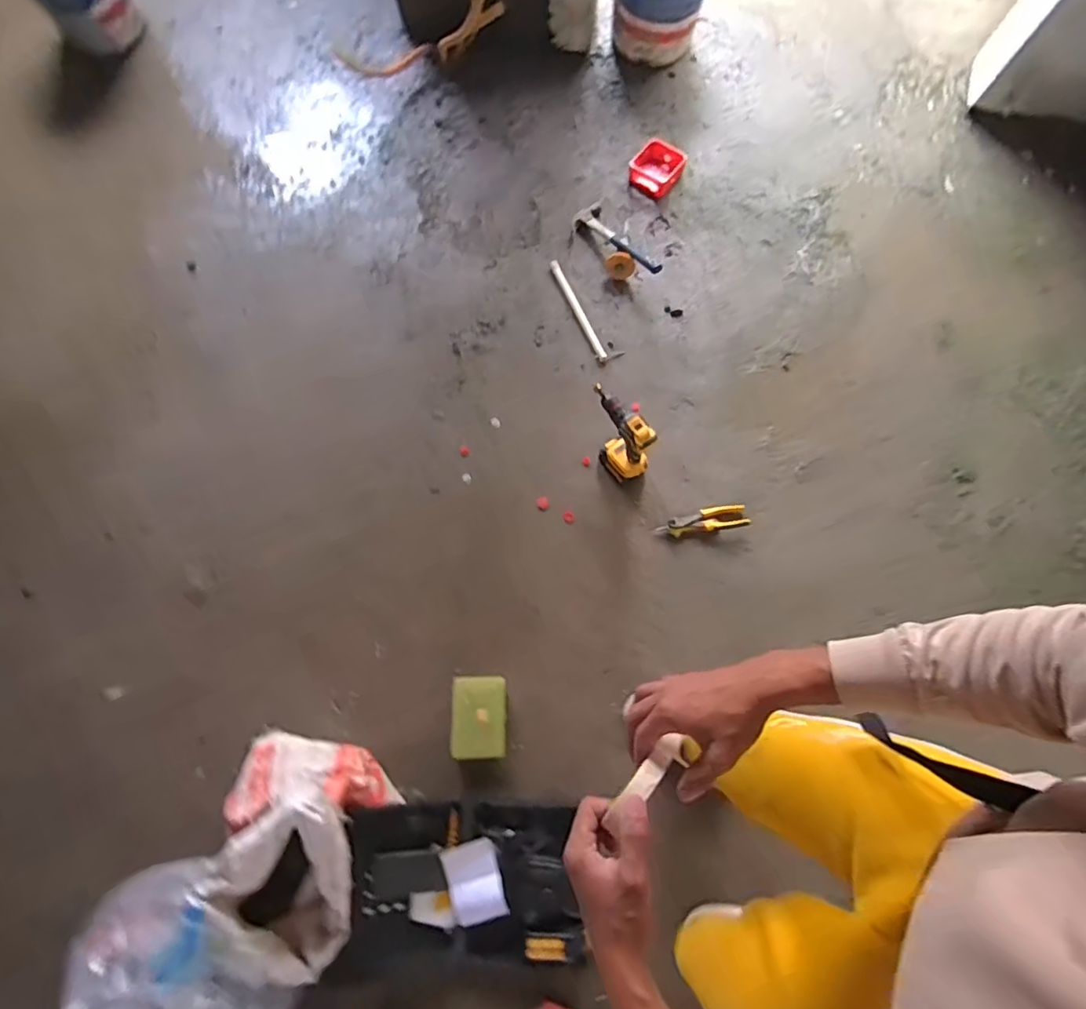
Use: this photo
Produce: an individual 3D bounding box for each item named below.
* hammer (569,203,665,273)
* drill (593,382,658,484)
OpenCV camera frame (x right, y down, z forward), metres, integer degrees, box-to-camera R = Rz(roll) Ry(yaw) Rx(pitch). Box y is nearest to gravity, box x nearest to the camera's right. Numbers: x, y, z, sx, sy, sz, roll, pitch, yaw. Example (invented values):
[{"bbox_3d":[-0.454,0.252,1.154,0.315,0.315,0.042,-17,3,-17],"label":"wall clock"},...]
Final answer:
[{"bbox_3d":[0.210,-0.745,1.556,0.102,0.030,0.329,-38,68,-9],"label":"hammer"},{"bbox_3d":[0.170,-0.164,1.305,0.076,0.215,0.199,-40,81,-9],"label":"drill"}]

